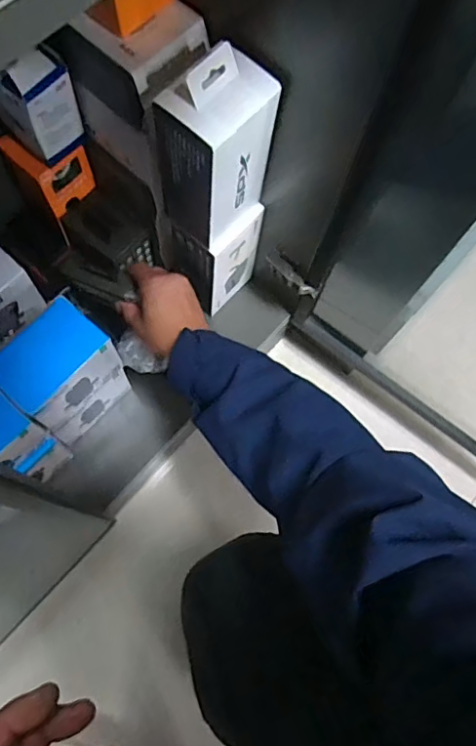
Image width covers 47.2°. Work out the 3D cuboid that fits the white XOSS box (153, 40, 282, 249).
[{"bbox_3d":[-0.022,-0.224,0.552,0.077,0.190,0.101,41,73,9],"label":"white XOSS box"}]

